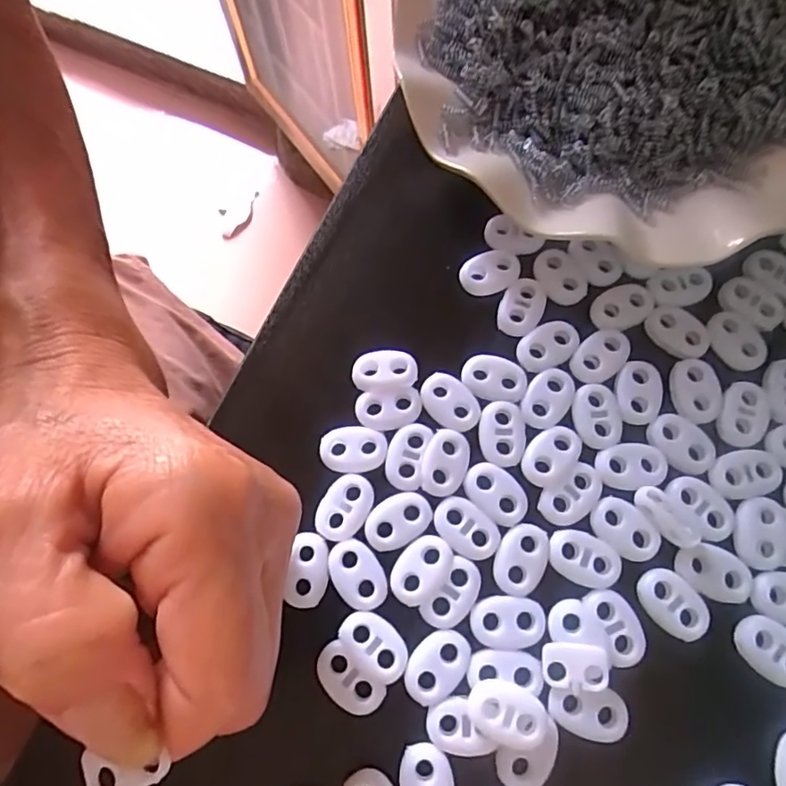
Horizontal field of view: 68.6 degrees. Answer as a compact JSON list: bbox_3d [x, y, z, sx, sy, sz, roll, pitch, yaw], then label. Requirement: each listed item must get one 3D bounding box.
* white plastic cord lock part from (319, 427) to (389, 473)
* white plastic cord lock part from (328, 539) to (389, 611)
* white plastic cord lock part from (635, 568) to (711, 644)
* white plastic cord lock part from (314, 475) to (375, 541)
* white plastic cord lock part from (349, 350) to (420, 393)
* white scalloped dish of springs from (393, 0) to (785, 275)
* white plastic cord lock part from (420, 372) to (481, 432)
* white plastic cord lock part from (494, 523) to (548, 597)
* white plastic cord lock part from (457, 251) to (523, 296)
[{"bbox_3d":[-0.013,0.019,0.192,0.022,0.004,0.015,-3,71,1],"label":"white plastic cord lock part"},{"bbox_3d":[-0.011,0.057,0.180,0.015,0.004,0.022,-36,73,-9],"label":"white plastic cord lock part"},{"bbox_3d":[0.086,0.064,0.175,0.015,0.004,0.022,-42,75,-11],"label":"white plastic cord lock part"},{"bbox_3d":[-0.016,0.037,0.186,0.015,0.004,0.022,26,74,11],"label":"white plastic cord lock part"},{"bbox_3d":[-0.003,-0.008,0.199,0.022,0.005,0.014,-6,71,0],"label":"white plastic cord lock part"},{"bbox_3d":[0.089,-0.135,0.223,0.174,0.033,0.180,-1,71,2],"label":"white scalloped dish of springs"},{"bbox_3d":[0.020,0.003,0.195,0.022,0.004,0.015,37,76,13],"label":"white plastic cord lock part"},{"bbox_3d":[0.040,0.052,0.180,0.015,0.004,0.022,23,74,10],"label":"white plastic cord lock part"},{"bbox_3d":[0.036,-0.044,0.211,0.022,0.004,0.015,-15,71,-3],"label":"white plastic cord lock part"}]

